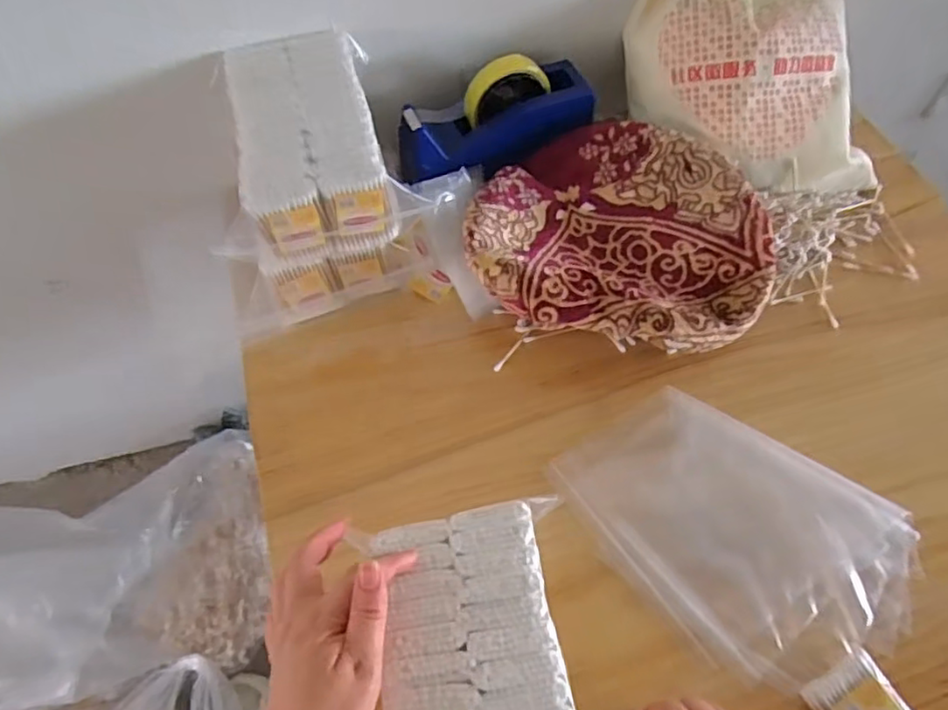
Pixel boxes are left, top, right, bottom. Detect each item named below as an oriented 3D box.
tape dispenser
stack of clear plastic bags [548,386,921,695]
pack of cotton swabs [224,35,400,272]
[{"bbox_3d":[0.024,-0.245,0.647,0.203,0.082,0.071,-15,59,-10],"label":"tape dispenser"},{"bbox_3d":[0.209,0.133,0.497,0.184,0.018,0.244,-37,67,-17],"label":"stack of clear plastic bags"},{"bbox_3d":[-0.153,-0.192,0.580,0.136,0.091,0.202,-15,59,-10],"label":"pack of cotton swabs"}]

